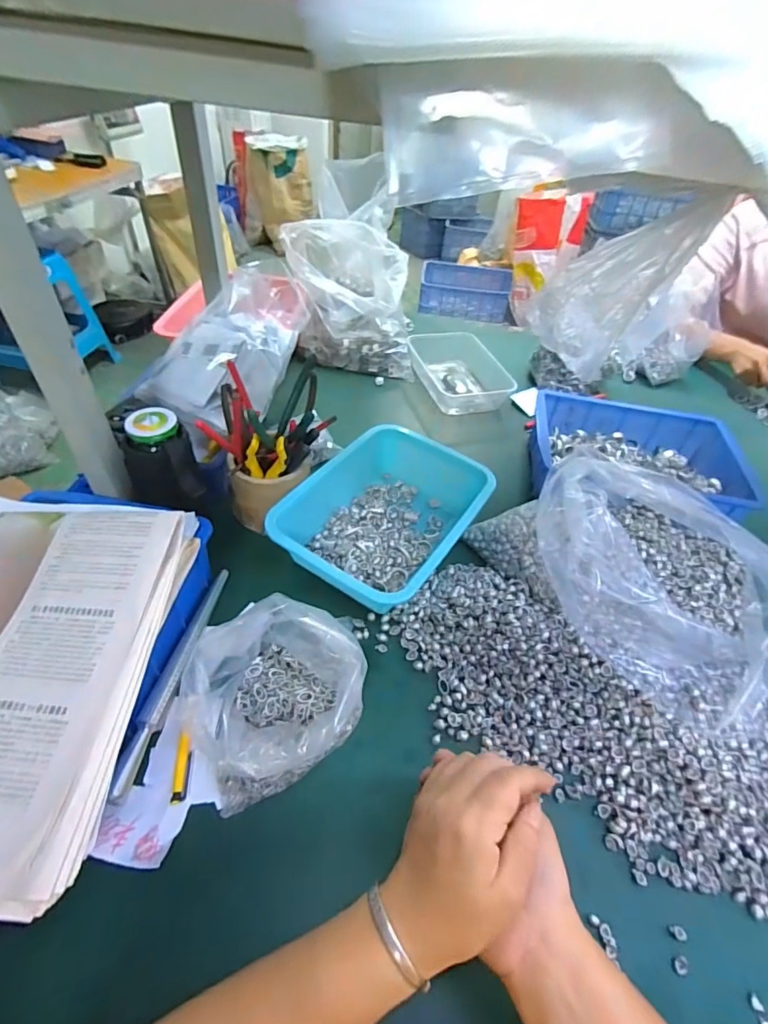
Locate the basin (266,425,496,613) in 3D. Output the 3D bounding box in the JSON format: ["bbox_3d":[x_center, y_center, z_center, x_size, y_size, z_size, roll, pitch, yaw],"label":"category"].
[{"bbox_3d":[0.006,0.003,0.599,0.194,0.069,0.255,26,49,19],"label":"basin"}]

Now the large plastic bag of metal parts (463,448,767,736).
[{"bbox_3d":[0.307,0.067,0.527,0.241,0.128,0.351,-21,51,-24],"label":"large plastic bag of metal parts"}]

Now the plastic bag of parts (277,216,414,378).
[{"bbox_3d":[-0.054,-0.398,0.896,0.253,0.228,0.156,11,45,5],"label":"plastic bag of parts"}]

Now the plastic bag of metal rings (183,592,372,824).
[{"bbox_3d":[-0.095,0.163,0.424,0.135,0.091,0.171,32,51,24],"label":"plastic bag of metal rings"}]

